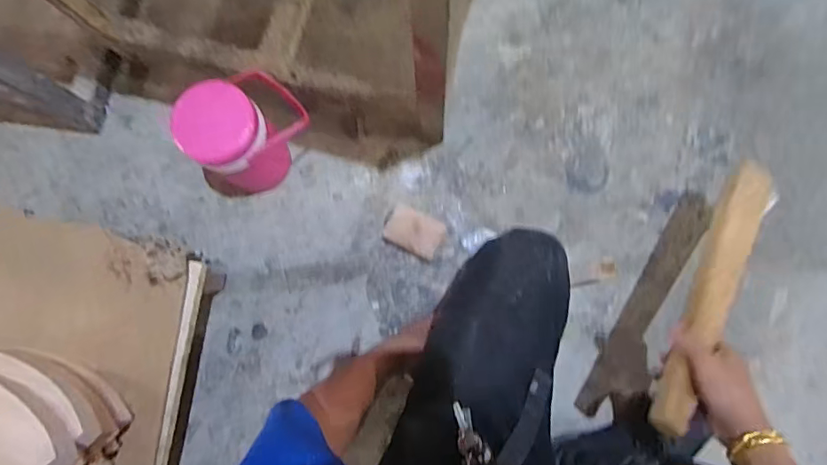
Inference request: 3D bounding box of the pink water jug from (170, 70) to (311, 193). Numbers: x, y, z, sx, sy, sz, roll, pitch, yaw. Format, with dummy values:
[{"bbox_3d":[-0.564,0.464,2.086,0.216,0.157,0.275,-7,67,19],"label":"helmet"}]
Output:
[{"bbox_3d":[-0.234,-0.146,0.771,0.113,0.210,0.152,44,86,7],"label":"pink water jug"}]

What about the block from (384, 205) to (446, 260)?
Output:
[{"bbox_3d":[0.005,0.001,0.822,0.091,0.051,0.060,26,84,6],"label":"block"}]

